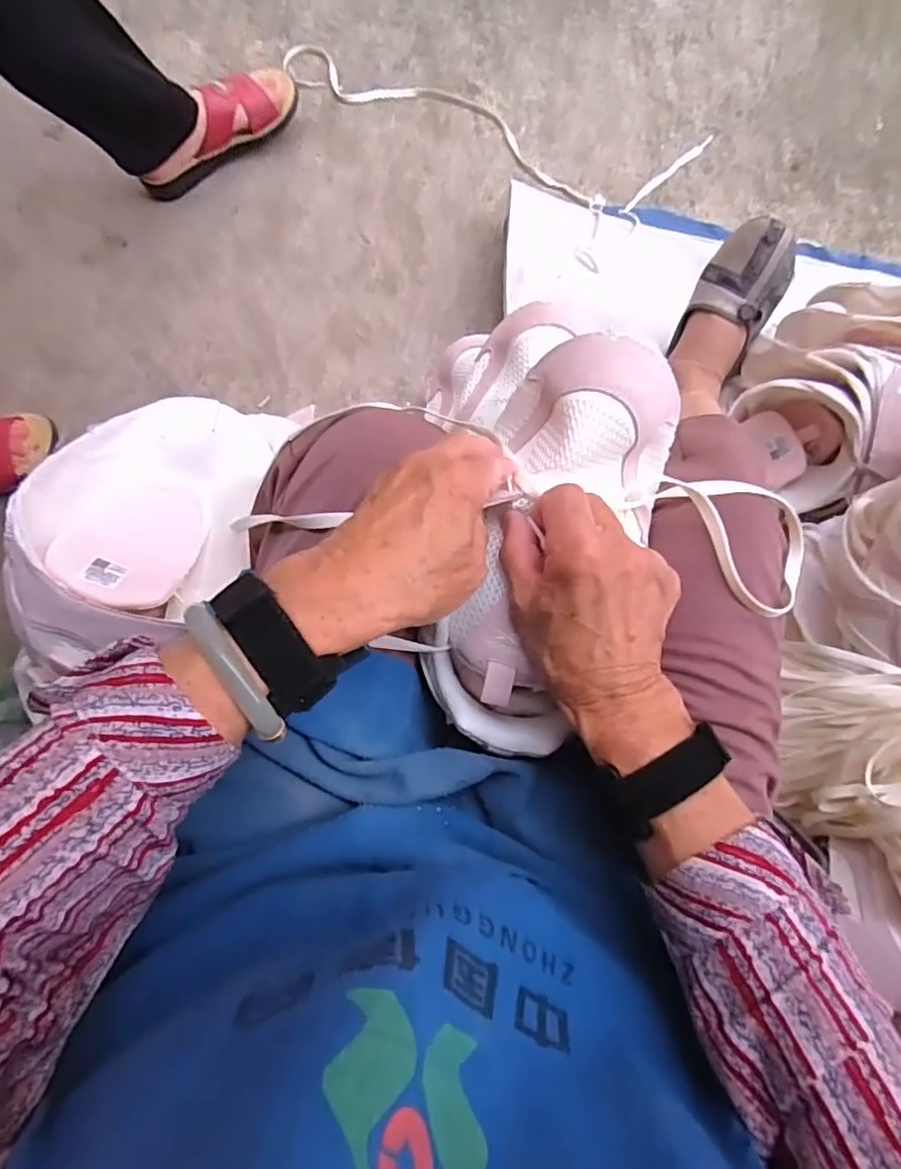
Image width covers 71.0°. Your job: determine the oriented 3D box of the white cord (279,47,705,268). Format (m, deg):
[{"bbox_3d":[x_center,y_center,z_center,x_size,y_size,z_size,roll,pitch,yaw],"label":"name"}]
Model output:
[{"bbox_3d":[0.057,-0.655,0.850,0.534,0.034,0.270,36,82,4],"label":"white cord"}]

